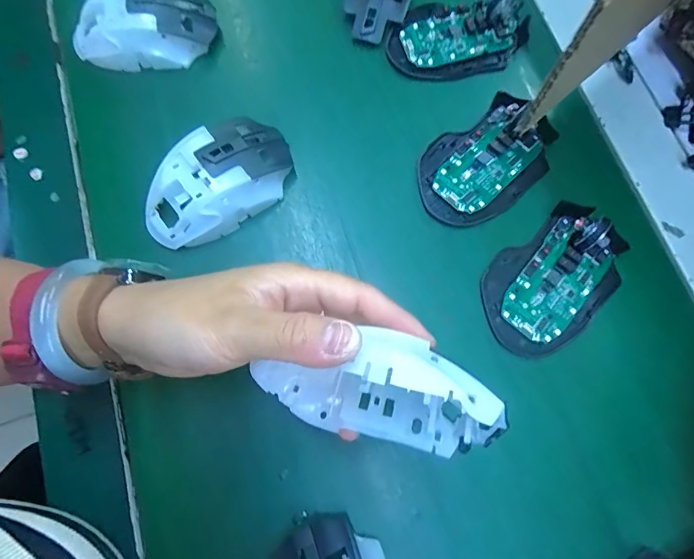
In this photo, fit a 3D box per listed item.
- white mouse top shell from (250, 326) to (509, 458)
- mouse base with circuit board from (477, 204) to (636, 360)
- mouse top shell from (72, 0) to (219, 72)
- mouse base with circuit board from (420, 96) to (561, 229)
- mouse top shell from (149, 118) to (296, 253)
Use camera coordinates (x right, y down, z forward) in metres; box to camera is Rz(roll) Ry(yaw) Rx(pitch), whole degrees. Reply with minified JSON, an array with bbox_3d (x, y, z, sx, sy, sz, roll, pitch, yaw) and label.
[{"bbox_3d":[0.012,0.051,0.197,0.110,0.063,0.048,12,75,2],"label":"white mouse top shell"},{"bbox_3d":[0.147,-0.001,0.288,0.112,0.026,0.073,-38,79,-10],"label":"mouse base with circuit board"},{"bbox_3d":[-0.166,-0.209,0.339,0.115,0.036,0.066,-2,75,-2],"label":"mouse top shell"},{"bbox_3d":[0.106,-0.090,0.315,0.109,0.016,0.073,-32,78,-9],"label":"mouse base with circuit board"},{"bbox_3d":[-0.093,-0.070,0.300,0.113,0.029,0.062,-41,80,-11],"label":"mouse top shell"}]

